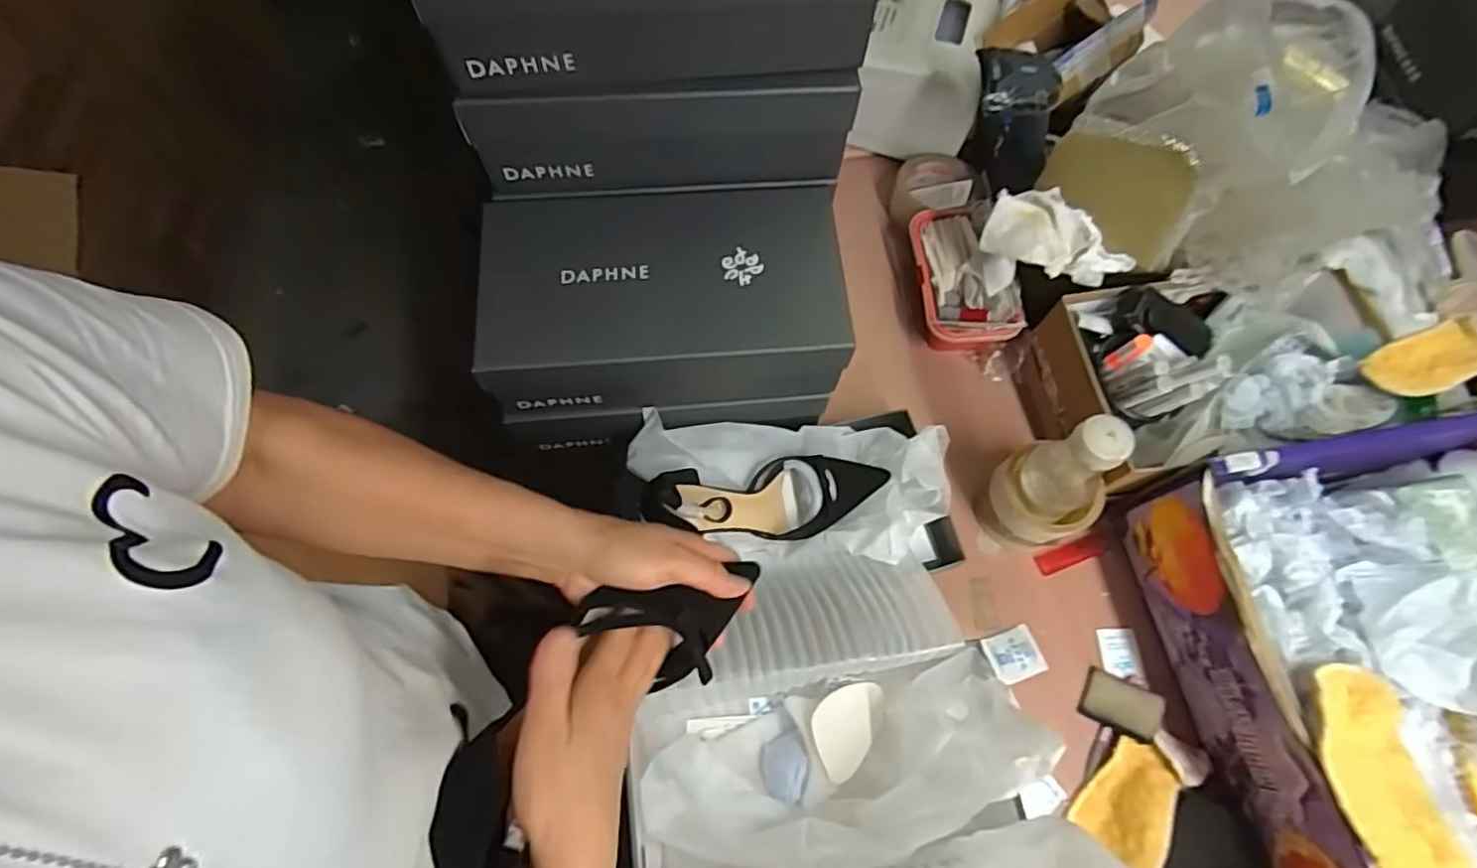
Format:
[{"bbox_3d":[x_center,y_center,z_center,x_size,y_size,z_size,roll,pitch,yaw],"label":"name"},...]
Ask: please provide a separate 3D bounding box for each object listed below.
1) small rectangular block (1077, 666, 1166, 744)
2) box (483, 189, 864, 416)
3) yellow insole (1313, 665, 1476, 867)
[{"bbox_3d":[0.345,0.244,0.593,0.063,0.013,0.046,15,73,39],"label":"small rectangular block"},{"bbox_3d":[-0.063,-0.119,0.575,0.291,0.093,0.161,-4,69,-2],"label":"box"},{"bbox_3d":[0.442,0.262,0.438,0.068,0.019,0.198,-8,66,0],"label":"yellow insole"}]

